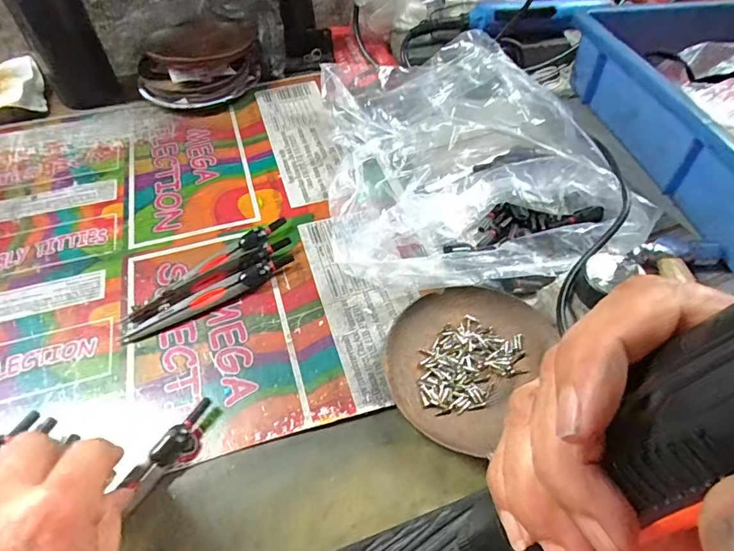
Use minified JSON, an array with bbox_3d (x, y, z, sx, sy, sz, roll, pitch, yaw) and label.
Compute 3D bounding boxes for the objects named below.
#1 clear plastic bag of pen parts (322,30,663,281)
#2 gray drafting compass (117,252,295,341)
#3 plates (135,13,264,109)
[{"bbox_3d":[0.078,-0.108,0.416,0.235,0.055,0.273,-7,50,-7],"label":"clear plastic bag of pen parts"},{"bbox_3d":[-0.112,0.015,0.338,0.125,0.014,0.013,-26,54,-21],"label":"gray drafting compass"},{"bbox_3d":[-0.187,-0.238,0.525,0.129,0.049,0.135,-3,50,-3],"label":"plates"}]

